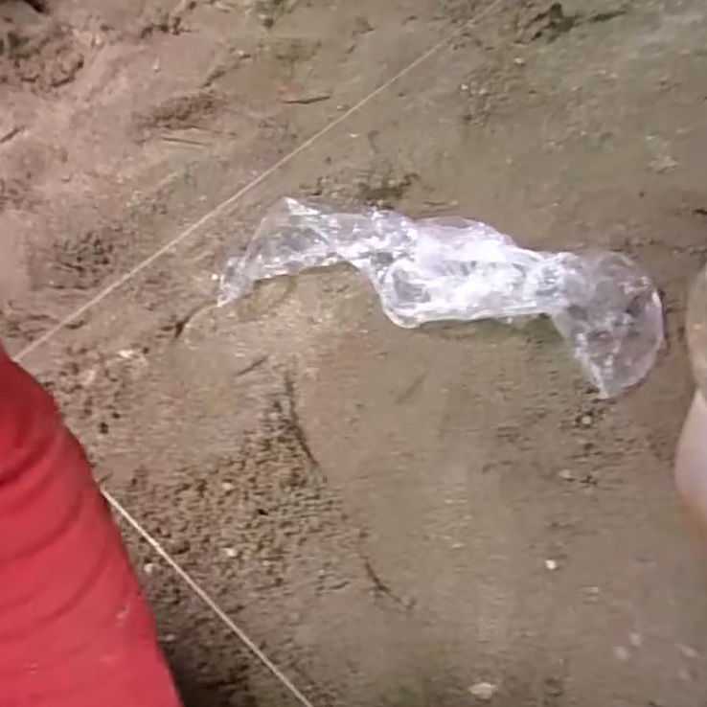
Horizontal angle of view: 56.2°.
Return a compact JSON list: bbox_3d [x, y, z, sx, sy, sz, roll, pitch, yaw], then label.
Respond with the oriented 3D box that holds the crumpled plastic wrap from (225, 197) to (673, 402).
[{"bbox_3d":[0.072,-0.071,0.604,0.383,0.050,0.149,9,56,6],"label":"crumpled plastic wrap"}]

